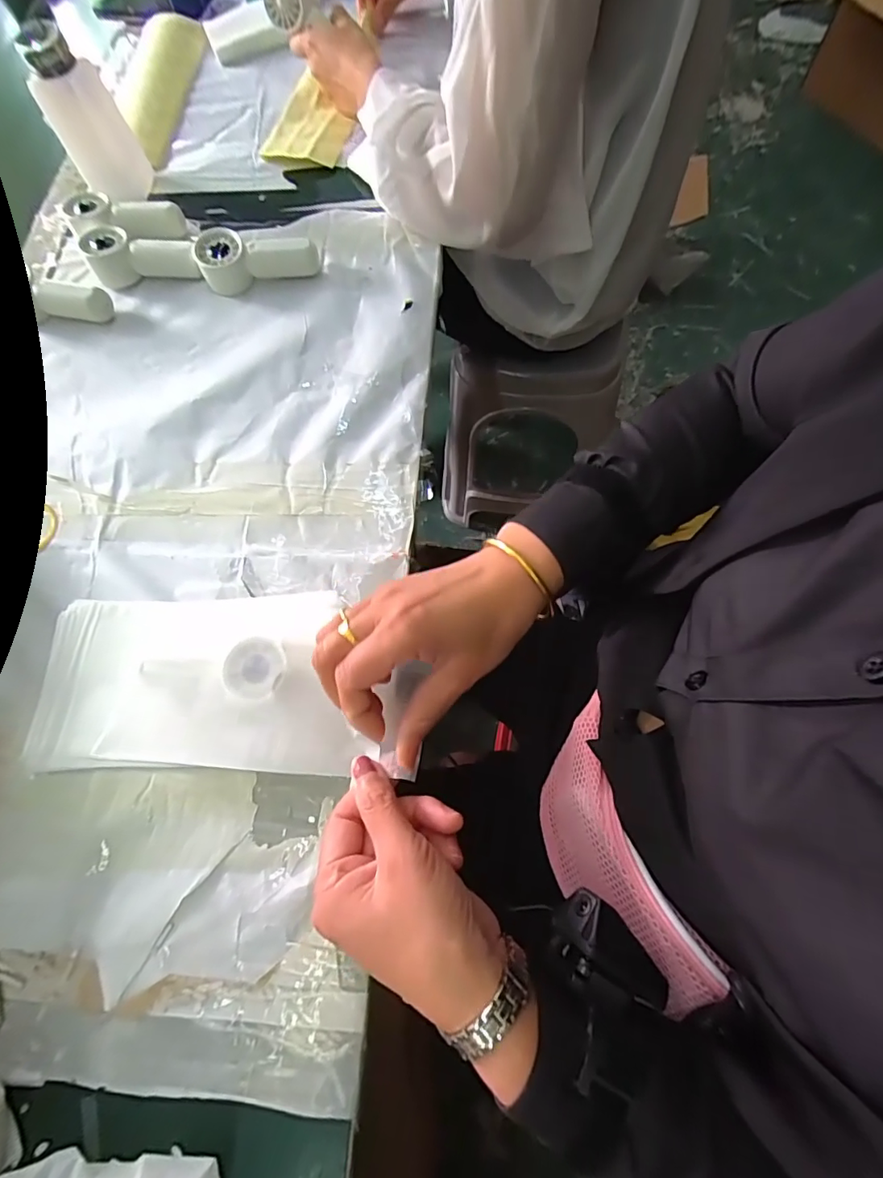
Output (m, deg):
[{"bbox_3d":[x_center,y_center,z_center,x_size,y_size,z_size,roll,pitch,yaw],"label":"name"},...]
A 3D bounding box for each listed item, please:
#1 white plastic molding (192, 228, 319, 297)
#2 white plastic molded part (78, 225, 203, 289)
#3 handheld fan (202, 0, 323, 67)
[{"bbox_3d":[-0.176,-0.320,0.477,0.112,0.033,0.045,-11,70,-1],"label":"white plastic molding"},{"bbox_3d":[-0.285,-0.322,0.478,0.106,0.031,0.047,-5,70,1],"label":"white plastic molded part"},{"bbox_3d":[-0.205,-0.651,0.566,0.195,0.048,0.061,30,73,38],"label":"handheld fan"}]

